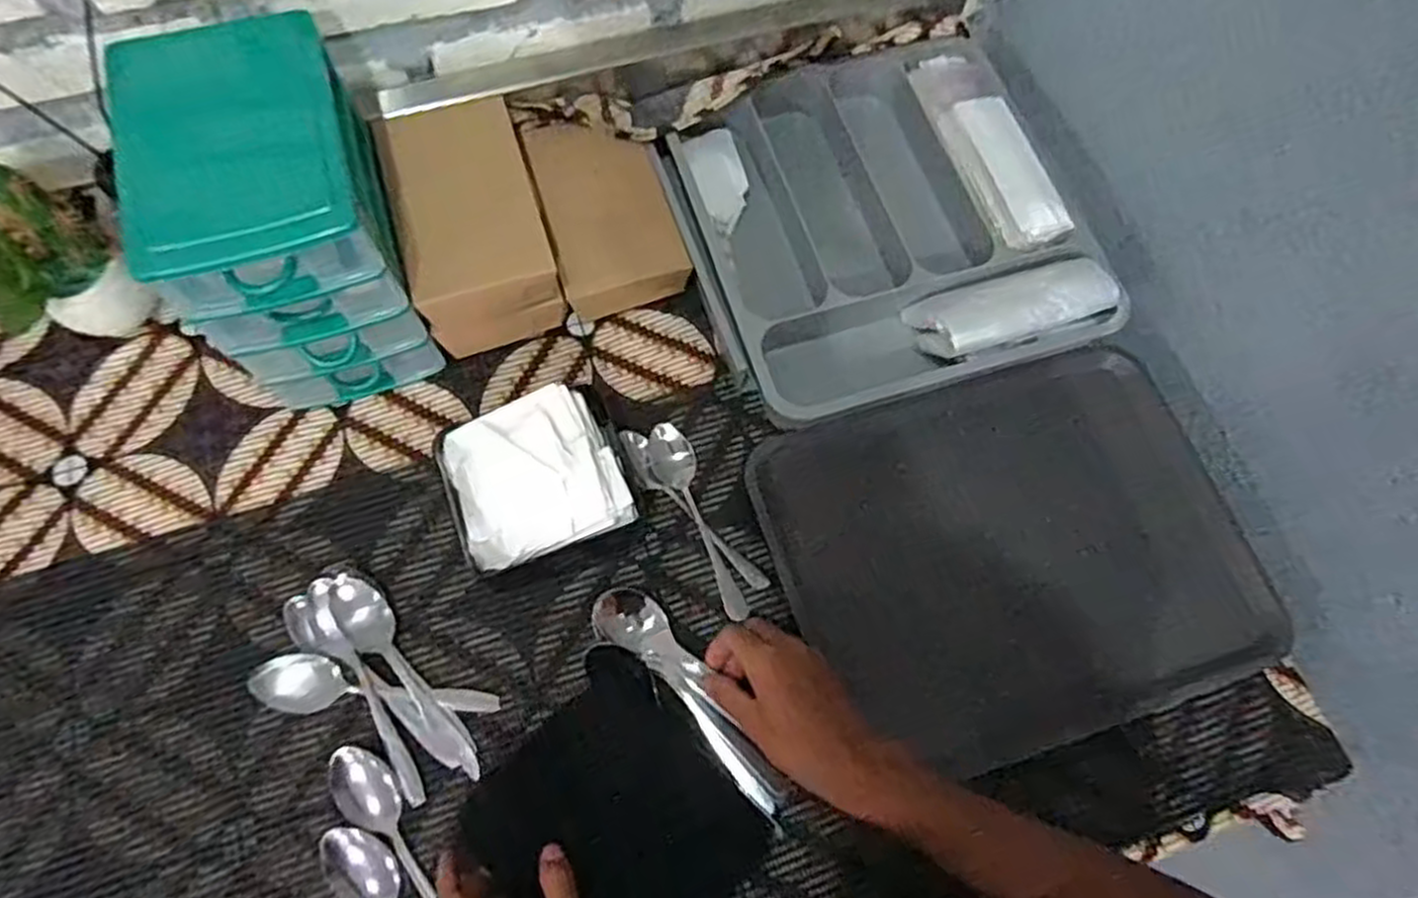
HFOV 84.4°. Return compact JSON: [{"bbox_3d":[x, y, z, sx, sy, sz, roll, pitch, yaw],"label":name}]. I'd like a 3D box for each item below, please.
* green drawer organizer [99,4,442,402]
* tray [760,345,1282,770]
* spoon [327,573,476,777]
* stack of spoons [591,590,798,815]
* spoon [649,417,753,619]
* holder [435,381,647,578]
[{"bbox_3d":[-0.308,-0.158,0.585,0.135,0.211,0.179,-17,70,-9],"label":"green drawer organizer"},{"bbox_3d":[0.235,0.081,0.623,0.346,0.035,0.283,-16,70,-8],"label":"tray"},{"bbox_3d":[-0.217,0.161,0.558,0.032,0.033,0.169,-37,75,-15],"label":"spoon"},{"bbox_3d":[-0.012,0.176,0.558,0.042,0.028,0.188,-38,84,-15],"label":"stack of spoons"},{"bbox_3d":[-0.010,0.056,0.616,0.033,0.018,0.164,-18,71,-9],"label":"spoon"},{"bbox_3d":[-0.122,0.028,0.582,0.132,0.096,0.115,-18,71,-9],"label":"holder"}]

